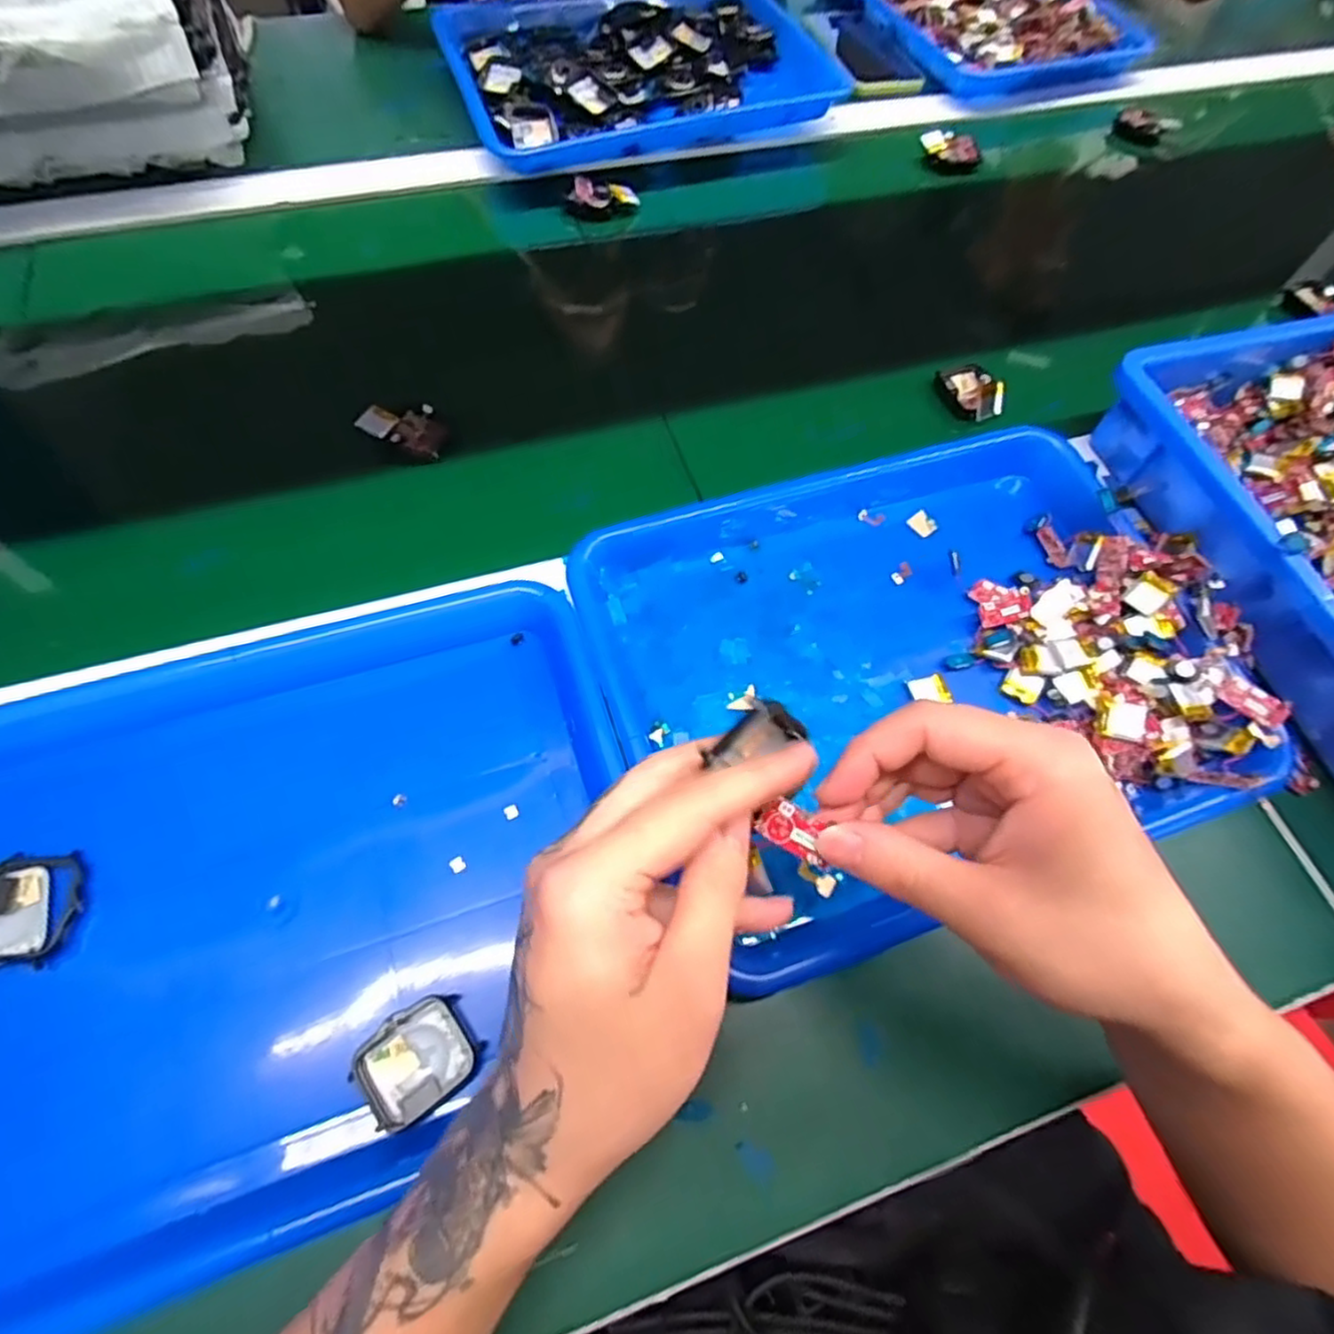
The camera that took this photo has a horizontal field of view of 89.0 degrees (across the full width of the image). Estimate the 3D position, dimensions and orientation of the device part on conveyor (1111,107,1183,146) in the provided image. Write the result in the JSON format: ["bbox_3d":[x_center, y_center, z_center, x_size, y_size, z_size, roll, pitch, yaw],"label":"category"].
[{"bbox_3d":[0.472,-0.534,0.671,0.060,0.027,0.018,35,67,27],"label":"device part on conveyor"}]

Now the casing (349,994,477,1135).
[{"bbox_3d":[-0.104,0.163,0.282,0.044,0.010,0.037,-34,71,-19],"label":"casing"}]

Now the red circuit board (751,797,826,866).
[{"bbox_3d":[0.045,0.057,0.235,0.028,0.004,0.014,34,84,-5],"label":"red circuit board"}]

